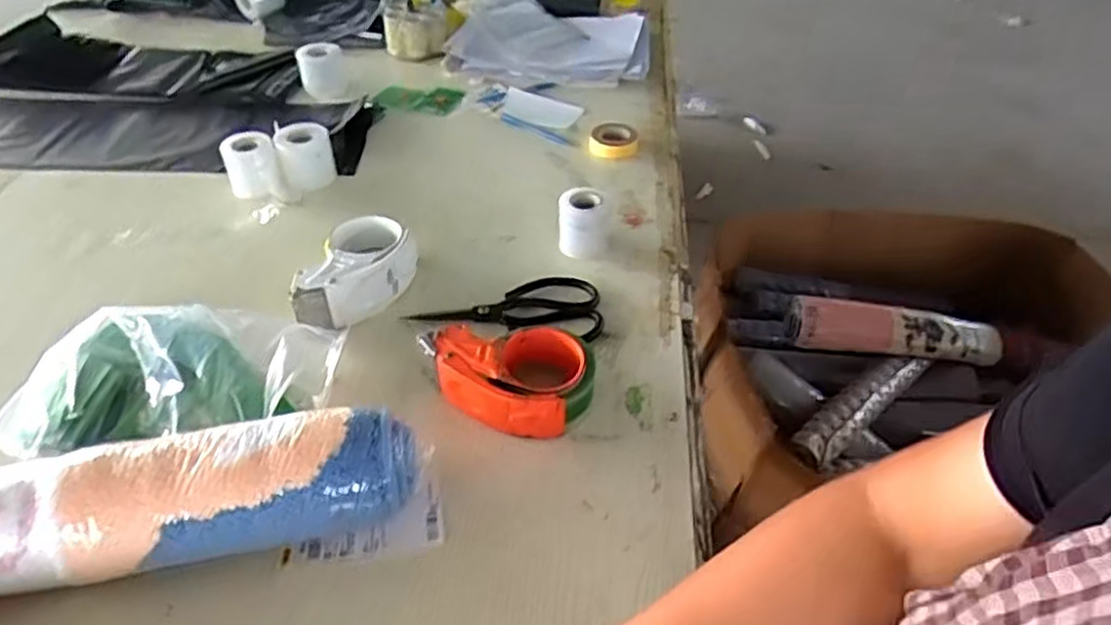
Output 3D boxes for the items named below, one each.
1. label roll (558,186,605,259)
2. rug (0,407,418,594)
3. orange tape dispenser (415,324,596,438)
[{"bbox_3d":[0.031,-0.107,0.861,0.053,0.075,0.058,0,43,0],"label":"label roll"},{"bbox_3d":[-0.361,0.163,0.545,0.498,0.103,0.079,-10,44,-11],"label":"rug"},{"bbox_3d":[-0.044,0.062,0.675,0.161,0.055,0.098,-3,43,-4],"label":"orange tape dispenser"}]

